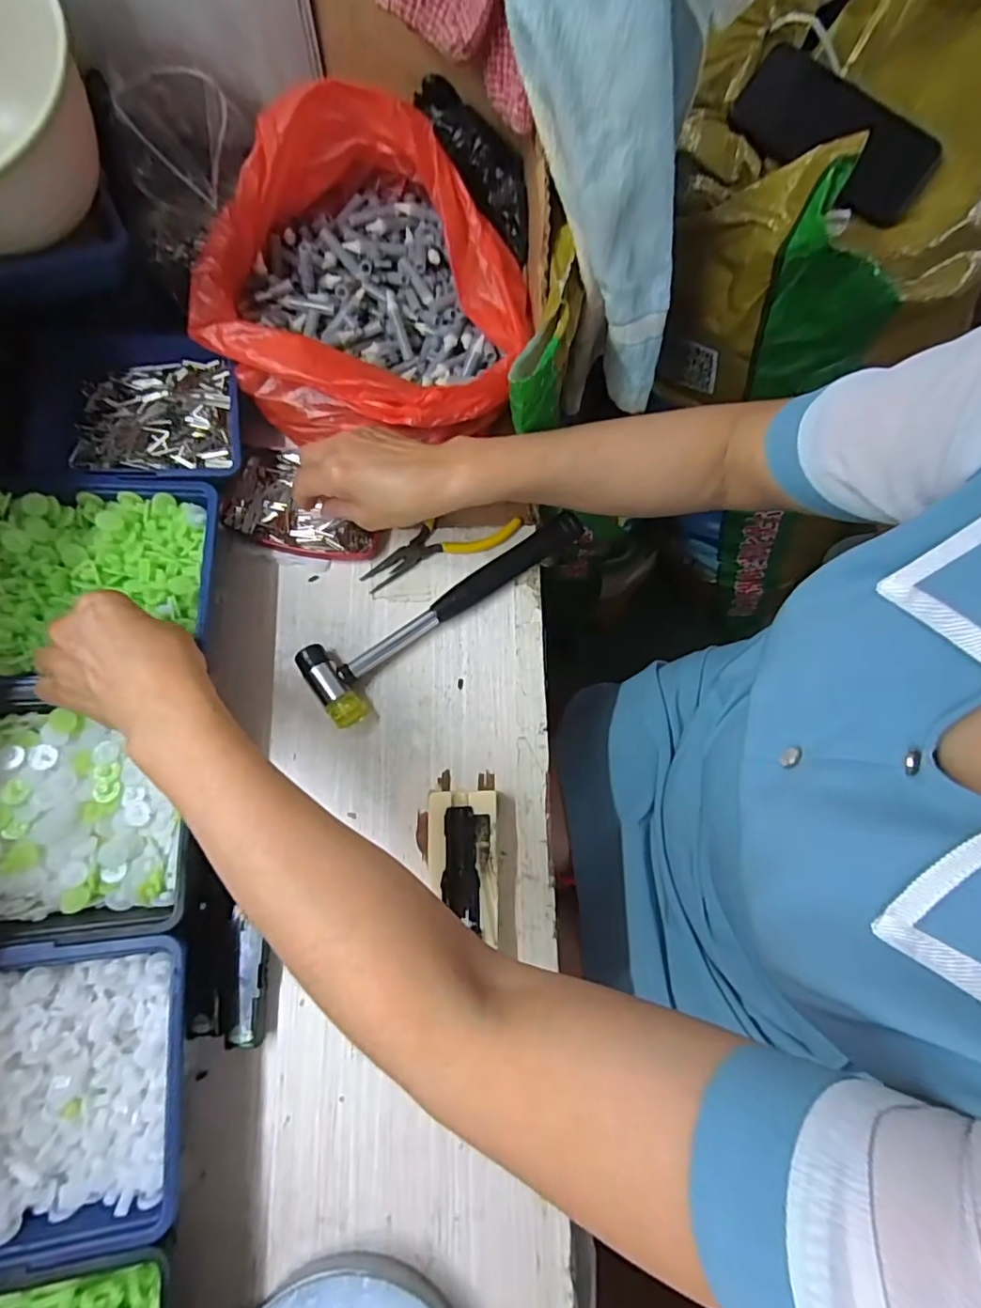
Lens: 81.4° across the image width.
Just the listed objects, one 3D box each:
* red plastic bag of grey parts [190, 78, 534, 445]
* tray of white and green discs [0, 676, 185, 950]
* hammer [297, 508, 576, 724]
[{"bbox_3d":[-0.091,-0.280,0.416,0.228,0.124,0.209,3,75,0],"label":"red plastic bag of grey parts"},{"bbox_3d":[-0.271,0.093,0.343,0.160,0.040,0.148,-5,75,-2],"label":"tray of white and green discs"},{"bbox_3d":[-0.031,-0.038,0.425,0.230,0.021,0.059,-36,79,-10],"label":"hammer"}]

